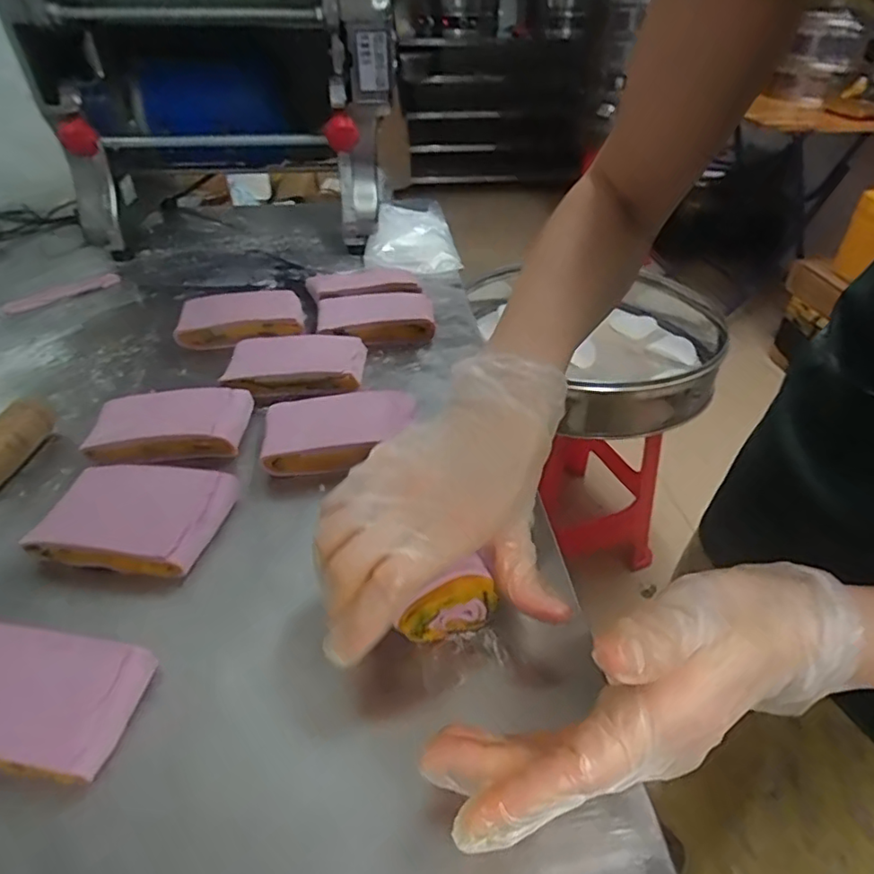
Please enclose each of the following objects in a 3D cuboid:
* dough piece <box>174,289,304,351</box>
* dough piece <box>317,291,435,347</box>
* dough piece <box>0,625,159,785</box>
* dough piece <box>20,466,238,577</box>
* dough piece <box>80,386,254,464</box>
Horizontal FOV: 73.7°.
[{"bbox_3d":[-0.187,-0.112,0.565,0.109,0.031,0.074,-5,39,-7],"label":"dough piece"},{"bbox_3d":[-0.059,-0.113,0.562,0.106,0.026,0.070,-9,40,-12],"label":"dough piece"},{"bbox_3d":[-0.191,0.121,0.268,0.101,0.024,0.057,5,39,5],"label":"dough piece"},{"bbox_3d":[-0.181,0.050,0.358,0.103,0.024,0.069,5,39,5],"label":"dough piece"},{"bbox_3d":[-0.194,-0.007,0.429,0.106,0.026,0.063,-6,39,-9],"label":"dough piece"}]

